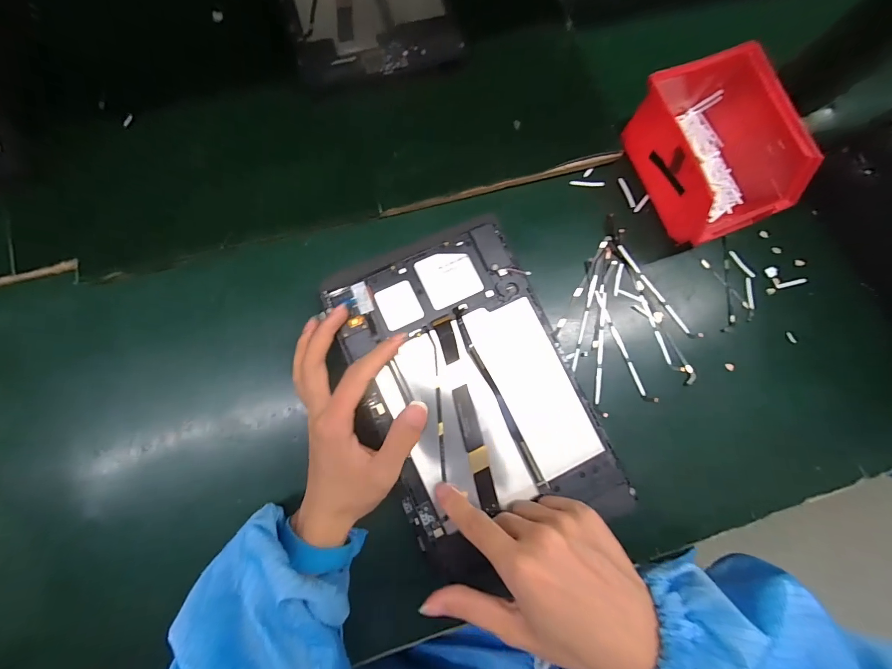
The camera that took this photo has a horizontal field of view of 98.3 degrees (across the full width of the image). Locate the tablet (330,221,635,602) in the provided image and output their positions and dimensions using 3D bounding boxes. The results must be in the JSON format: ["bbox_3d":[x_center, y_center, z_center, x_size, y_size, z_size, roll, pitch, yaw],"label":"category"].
[{"bbox_3d":[0.018,0.043,0.287,0.153,0.011,0.228,-25,85,-7],"label":"tablet"}]

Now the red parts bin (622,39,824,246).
[{"bbox_3d":[0.238,-0.168,0.350,0.104,0.071,0.149,-21,84,-7],"label":"red parts bin"}]

